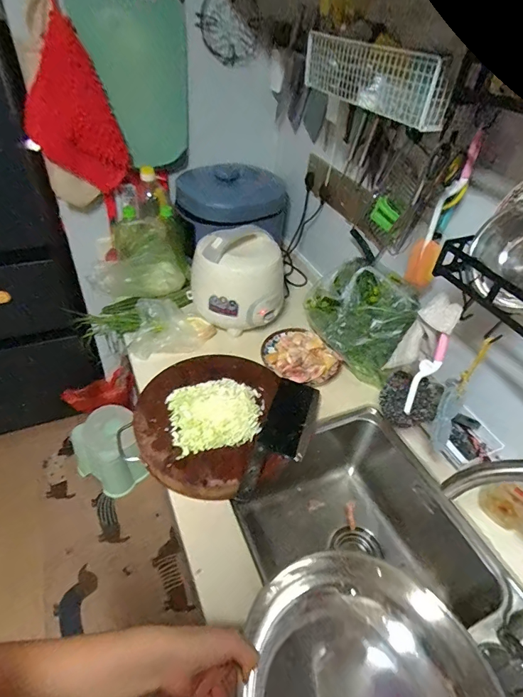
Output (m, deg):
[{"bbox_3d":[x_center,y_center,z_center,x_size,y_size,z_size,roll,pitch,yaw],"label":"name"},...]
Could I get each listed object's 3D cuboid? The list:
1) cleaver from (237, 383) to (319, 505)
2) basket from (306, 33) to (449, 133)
[{"bbox_3d":[0.044,0.166,0.759,0.098,0.034,0.296,17,44,12],"label":"cleaver"},{"bbox_3d":[0.176,-0.460,0.673,0.052,0.092,0.343,-15,47,-21],"label":"basket"}]

